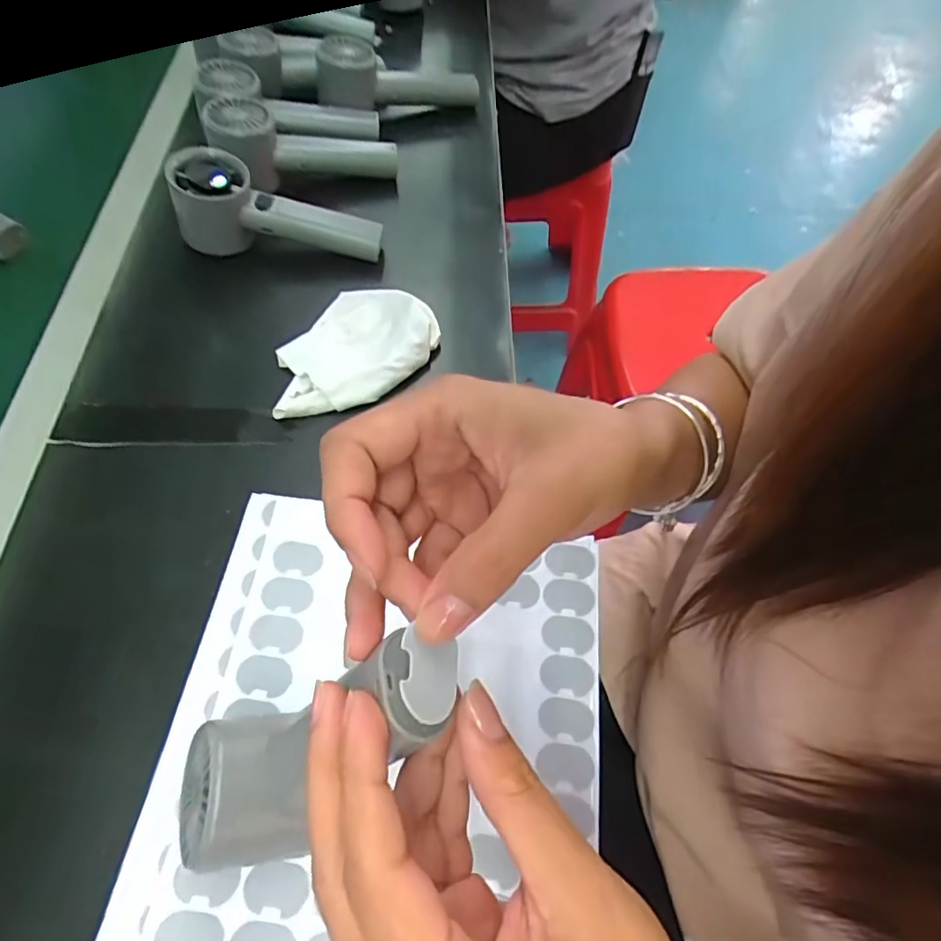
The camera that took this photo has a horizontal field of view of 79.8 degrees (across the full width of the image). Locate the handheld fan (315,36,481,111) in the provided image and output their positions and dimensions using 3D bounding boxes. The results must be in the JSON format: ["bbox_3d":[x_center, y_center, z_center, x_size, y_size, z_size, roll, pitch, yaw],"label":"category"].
[{"bbox_3d":[-0.072,-0.396,0.570,0.167,0.055,0.062,-14,61,-28],"label":"handheld fan"}]

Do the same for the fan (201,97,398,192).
[{"bbox_3d":[-0.148,-0.284,0.505,0.163,0.052,0.061,-1,60,-18],"label":"fan"}]

